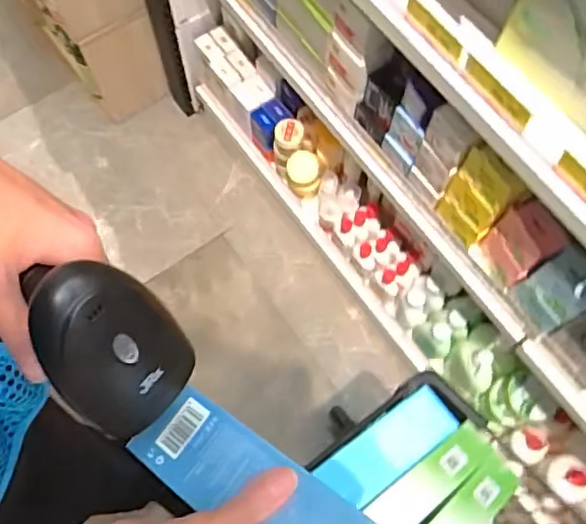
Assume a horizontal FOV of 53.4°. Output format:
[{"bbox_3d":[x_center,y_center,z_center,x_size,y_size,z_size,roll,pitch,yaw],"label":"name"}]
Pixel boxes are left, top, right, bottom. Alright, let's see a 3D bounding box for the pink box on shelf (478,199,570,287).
[{"bbox_3d":[0.324,-0.026,0.831,0.075,0.087,0.083,-36,74,-13],"label":"pink box on shelf"}]

